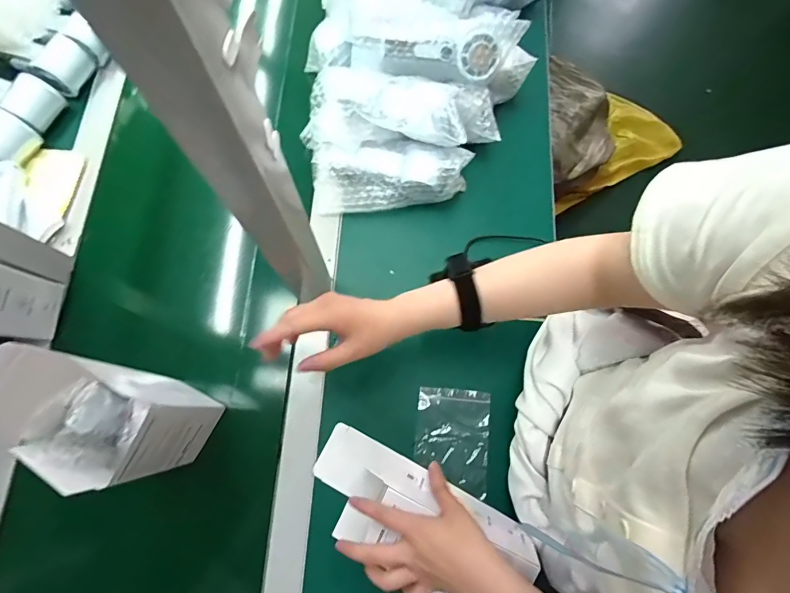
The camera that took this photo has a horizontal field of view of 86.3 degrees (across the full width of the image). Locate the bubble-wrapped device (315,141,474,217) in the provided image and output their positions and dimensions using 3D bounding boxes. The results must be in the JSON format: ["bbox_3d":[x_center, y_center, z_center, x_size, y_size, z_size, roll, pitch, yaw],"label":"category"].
[{"bbox_3d":[-0.006,-0.165,0.561,0.201,0.066,0.075,-2,73,-3],"label":"bubble-wrapped device"}]

